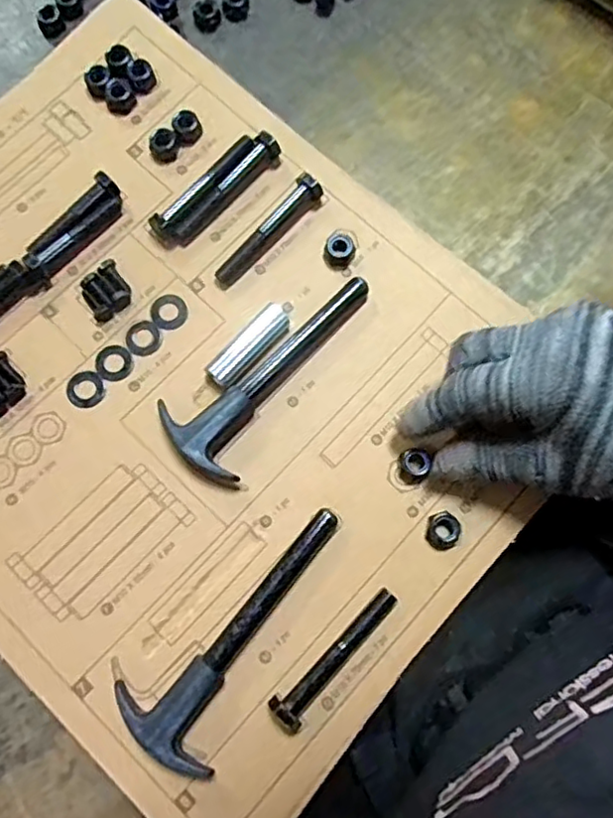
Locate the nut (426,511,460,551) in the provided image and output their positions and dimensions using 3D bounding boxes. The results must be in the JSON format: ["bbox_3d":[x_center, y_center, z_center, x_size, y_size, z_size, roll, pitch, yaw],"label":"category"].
[{"bbox_3d":[0.068,0.060,0.311,0.016,0.005,0.018,10,76,3],"label":"nut"}]

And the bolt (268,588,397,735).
[{"bbox_3d":[0.014,0.113,0.291,0.016,0.019,0.075,42,79,10],"label":"bolt"}]

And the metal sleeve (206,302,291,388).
[{"bbox_3d":[-0.029,-0.032,0.332,0.016,0.012,0.051,41,79,10],"label":"metal sleeve"}]

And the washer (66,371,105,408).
[{"bbox_3d":[-0.116,-0.011,0.330,0.020,0.004,0.019,0,75,0],"label":"washer"}]

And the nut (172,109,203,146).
[{"bbox_3d":[-0.067,-0.160,0.358,0.015,0.011,0.013,-30,77,-7],"label":"nut"}]

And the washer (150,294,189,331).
[{"bbox_3d":[-0.075,-0.053,0.342,0.020,0.004,0.020,0,75,0],"label":"washer"}]

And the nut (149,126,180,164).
[{"bbox_3d":[-0.081,-0.150,0.359,0.016,0.013,0.013,-10,76,-3],"label":"nut"}]

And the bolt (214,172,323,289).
[{"bbox_3d":[-0.023,-0.099,0.344,0.015,0.019,0.074,42,79,10],"label":"bolt"}]

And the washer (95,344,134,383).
[{"bbox_3d":[-0.102,-0.025,0.334,0.019,0.004,0.020,-30,77,-7],"label":"washer"}]

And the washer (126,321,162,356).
[{"bbox_3d":[-0.088,-0.038,0.338,0.019,0.004,0.019,0,75,0],"label":"washer"}]

